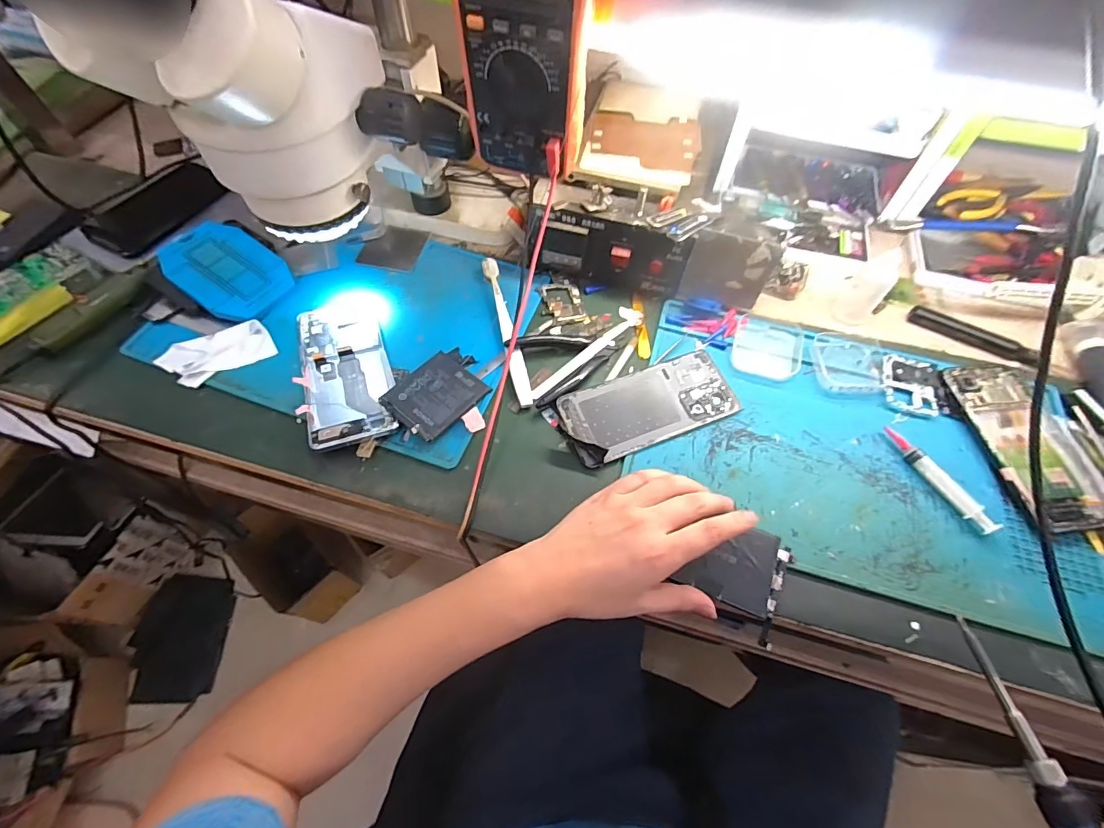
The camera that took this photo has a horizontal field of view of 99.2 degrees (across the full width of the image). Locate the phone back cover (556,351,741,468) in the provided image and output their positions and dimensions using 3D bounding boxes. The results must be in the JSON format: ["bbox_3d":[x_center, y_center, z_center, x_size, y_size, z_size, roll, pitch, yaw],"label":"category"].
[{"bbox_3d":[0.087,-0.008,0.430,0.161,0.009,0.071,-20,63,-12],"label":"phone back cover"}]

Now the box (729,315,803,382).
[{"bbox_3d":[0.214,-0.070,0.468,0.064,0.018,0.075,13,61,5],"label":"box"}]

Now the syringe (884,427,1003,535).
[{"bbox_3d":[0.324,0.054,0.396,0.013,0.015,0.104,-26,65,-15],"label":"syringe"}]

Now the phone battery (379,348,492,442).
[{"bbox_3d":[-0.101,-0.022,0.427,0.064,0.007,0.093,37,58,13],"label":"phone battery"}]

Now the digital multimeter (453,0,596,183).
[{"bbox_3d":[-0.019,-0.256,0.318,0.089,0.176,0.053,23,61,12],"label":"digital multimeter"}]

